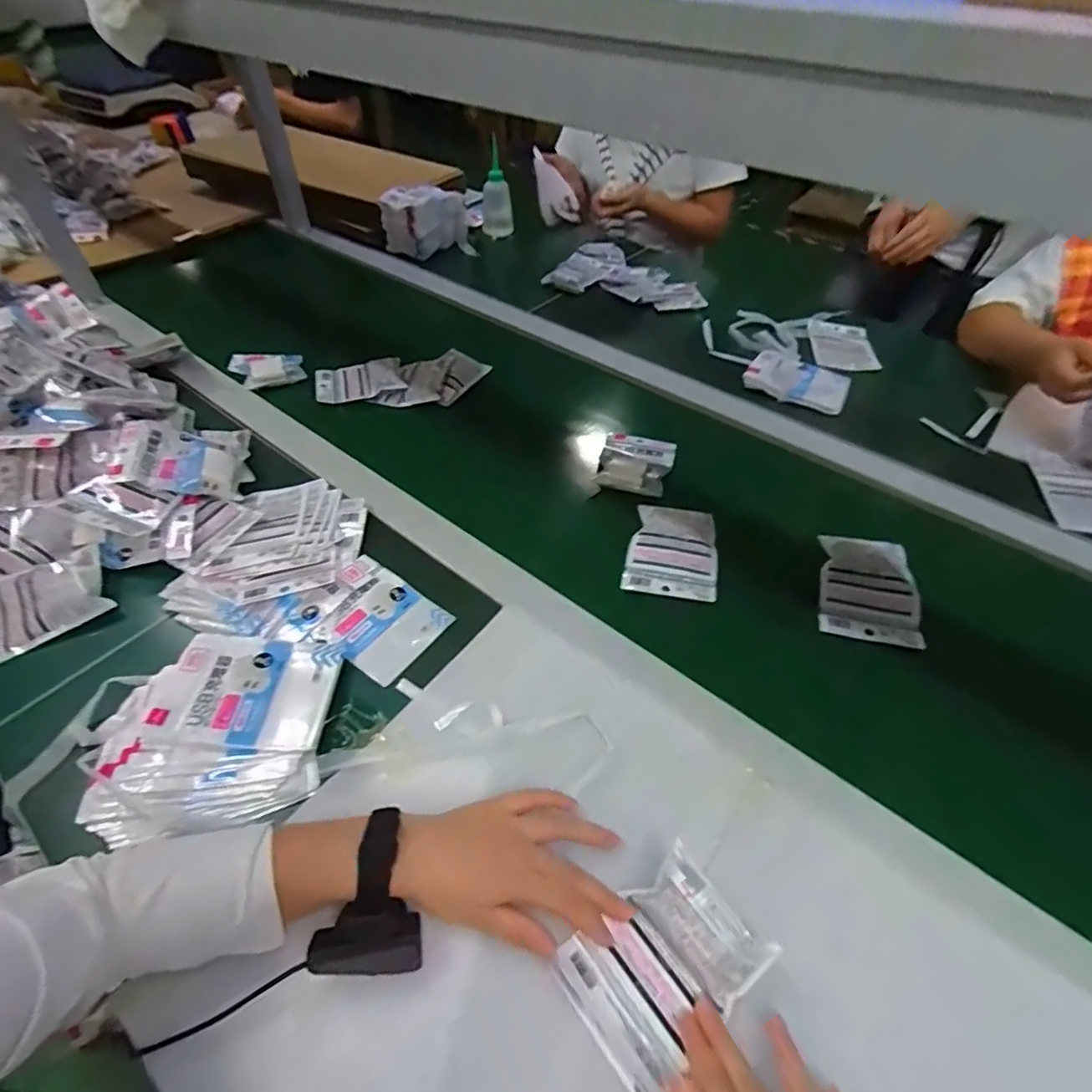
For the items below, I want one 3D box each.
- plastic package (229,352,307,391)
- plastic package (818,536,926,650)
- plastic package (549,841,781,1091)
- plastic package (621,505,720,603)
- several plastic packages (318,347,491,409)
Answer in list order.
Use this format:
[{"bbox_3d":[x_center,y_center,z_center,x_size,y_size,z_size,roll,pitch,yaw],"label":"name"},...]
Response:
[{"bbox_3d":[-0.433,-0.275,0.895,0.111,0.025,0.084,-12,49,-11],"label":"plastic package"},{"bbox_3d":[0.349,0.046,0.626,0.099,0.027,0.122,10,49,9],"label":"plastic package"},{"bbox_3d":[0.074,0.274,0.379,0.113,0.044,0.092,-32,55,-26],"label":"plastic package"},{"bbox_3d":[0.146,0.006,0.654,0.100,0.027,0.114,13,49,10],"label":"plastic package"},{"bbox_3d":[-0.219,-0.257,0.877,0.248,0.047,0.094,-2,48,-3],"label":"several plastic packages"}]

